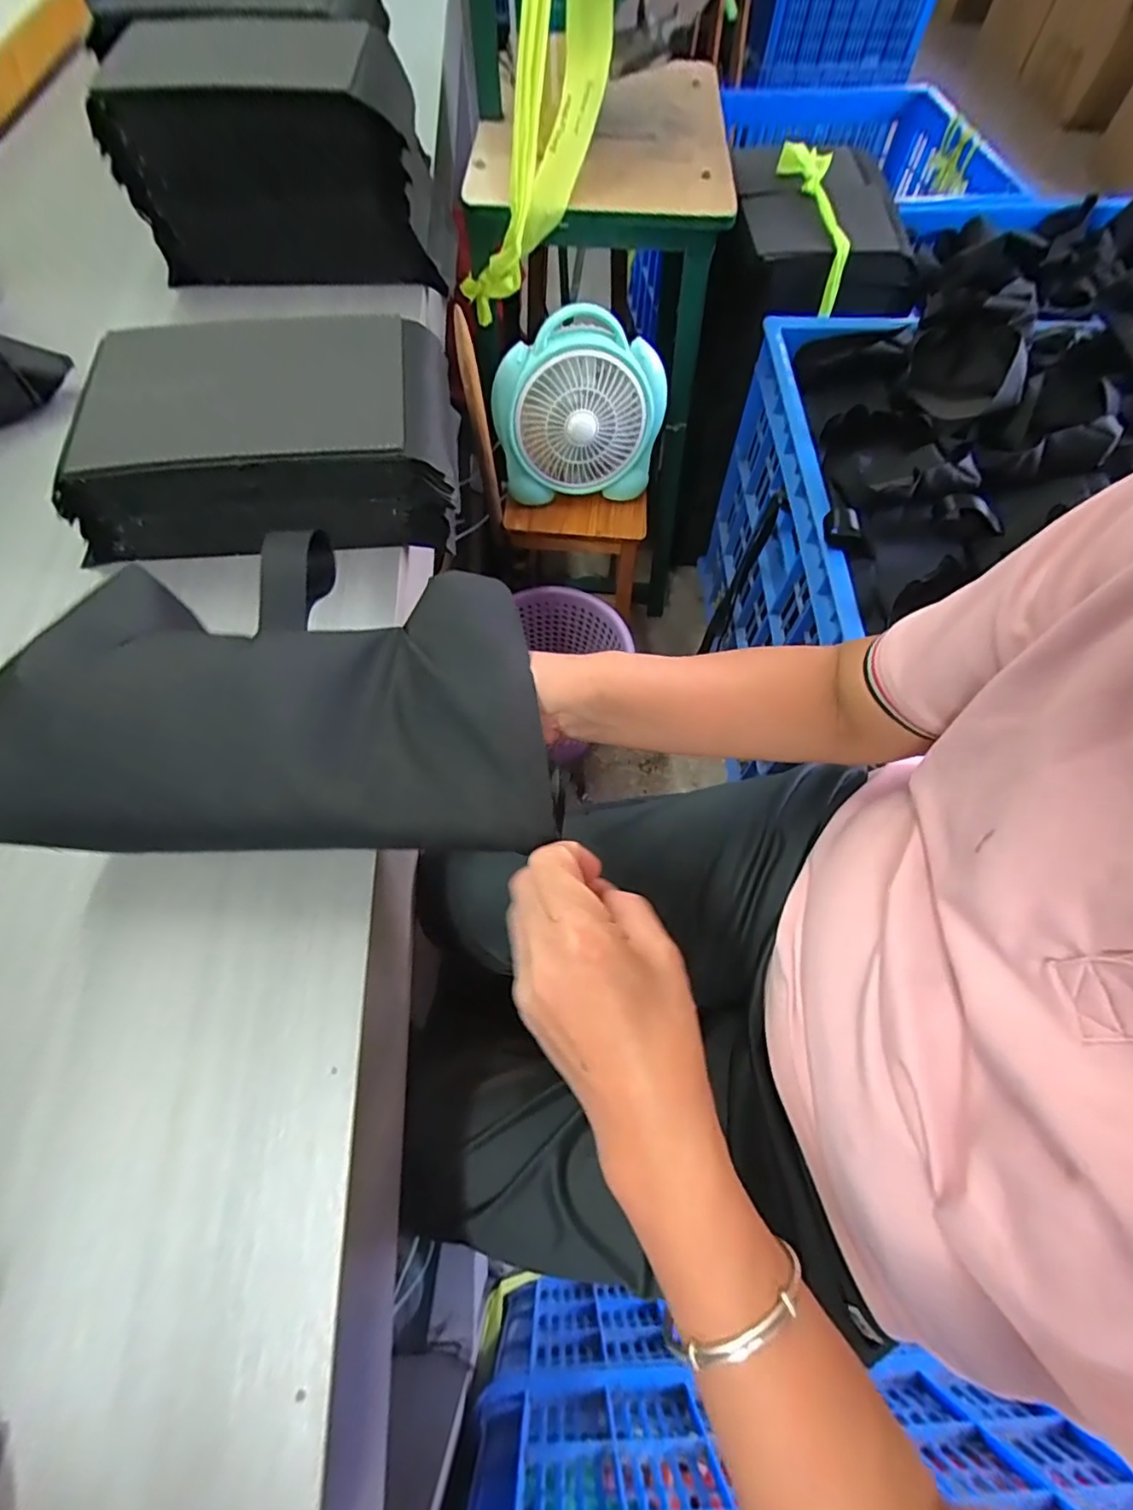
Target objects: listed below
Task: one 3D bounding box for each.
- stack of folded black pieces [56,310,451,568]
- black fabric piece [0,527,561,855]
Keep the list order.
[{"bbox_3d":[-0.232,-0.243,0.461,0.285,0.111,0.151,-6,64,-4],"label":"stack of folded black pieces"},{"bbox_3d":[-0.146,-0.041,0.312,0.274,0.053,0.171,2,64,0],"label":"black fabric piece"}]

